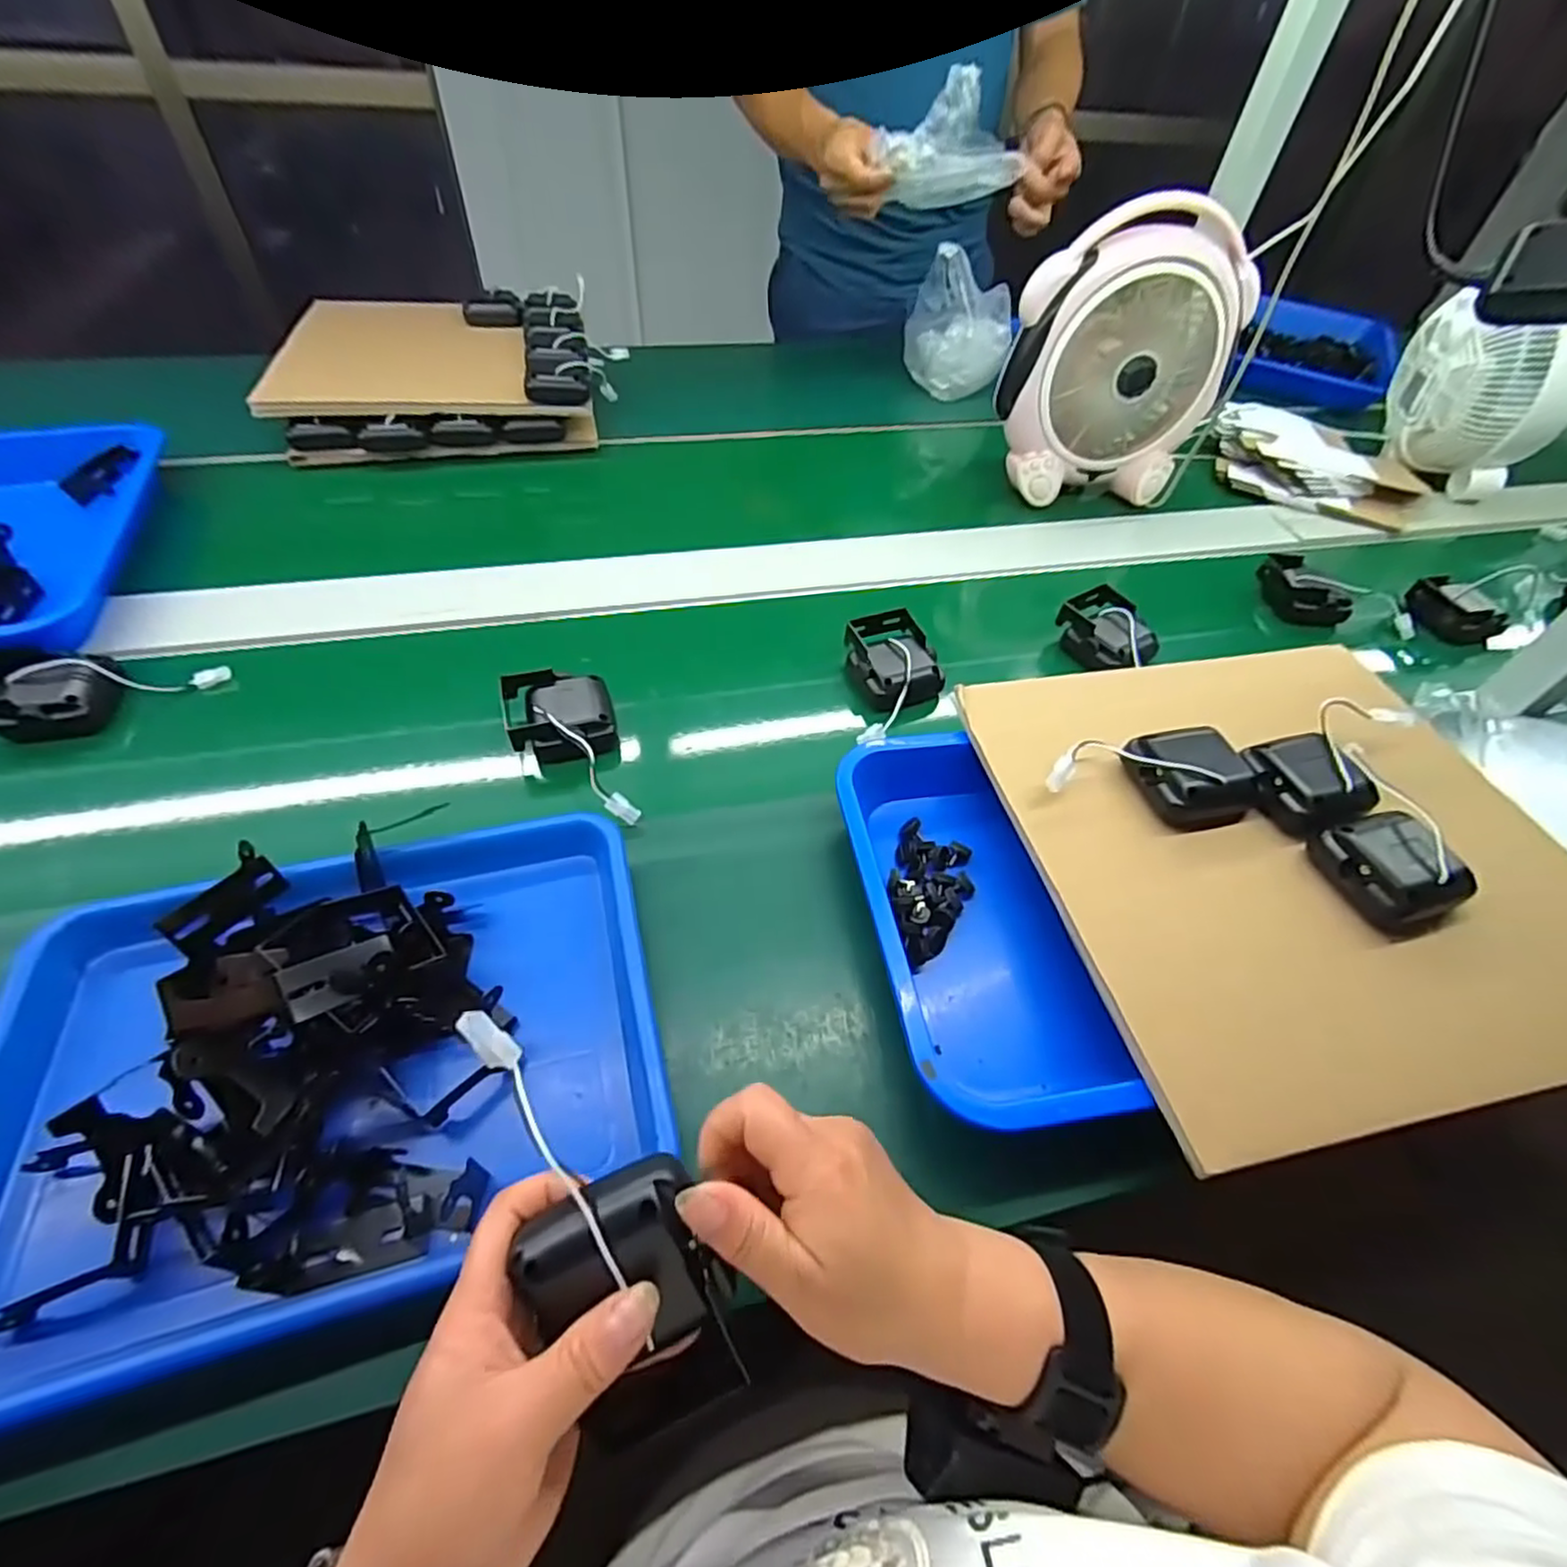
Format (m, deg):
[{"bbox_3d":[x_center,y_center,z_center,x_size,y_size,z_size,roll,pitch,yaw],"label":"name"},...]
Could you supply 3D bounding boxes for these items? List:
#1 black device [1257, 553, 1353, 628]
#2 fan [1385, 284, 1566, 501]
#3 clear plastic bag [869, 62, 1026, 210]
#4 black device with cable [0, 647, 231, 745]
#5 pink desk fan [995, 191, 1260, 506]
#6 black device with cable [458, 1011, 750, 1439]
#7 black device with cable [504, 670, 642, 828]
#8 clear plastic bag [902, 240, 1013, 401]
[{"bbox_3d":[0.534,-0.196,0.718,0.044,0.041,0.094,-28,70,-25],"label":"black device"},{"bbox_3d":[0.855,-0.478,0.858,0.143,0.175,0.159,13,50,6],"label":"fan"},{"bbox_3d":[0.203,-0.732,0.796,0.168,0.121,0.060,-9,51,-12],"label":"clear plastic bag"},{"bbox_3d":[-0.522,-0.068,0.528,0.143,0.050,0.075,-4,50,-8],"label":"black device with cable"},{"bbox_3d":[0.365,-0.441,0.747,0.242,0.255,0.105,-10,51,-13],"label":"pink desk fan"},{"bbox_3d":[-0.069,0.168,0.260,0.067,0.030,0.187,-30,101,-26],"label":"black device with cable"},{"bbox_3d":[-0.164,-0.030,0.531,0.083,0.056,0.156,-11,52,-14],"label":"black device with cable"},{"bbox_3d":[0.248,-0.643,0.964,0.132,0.158,0.102,-1,50,-6],"label":"clear plastic bag"}]

